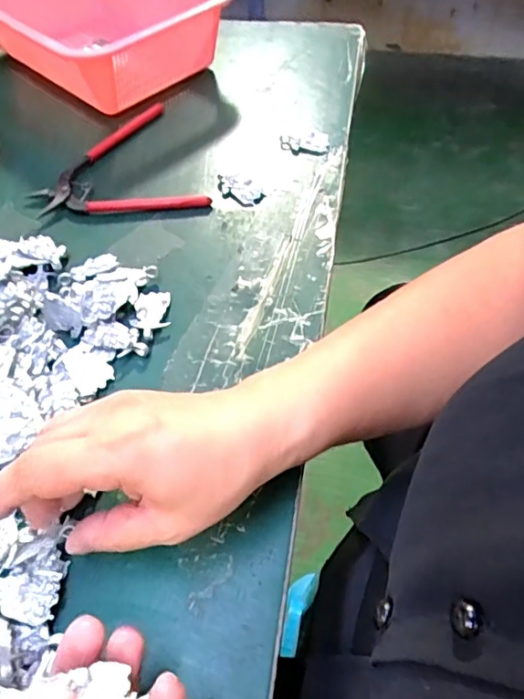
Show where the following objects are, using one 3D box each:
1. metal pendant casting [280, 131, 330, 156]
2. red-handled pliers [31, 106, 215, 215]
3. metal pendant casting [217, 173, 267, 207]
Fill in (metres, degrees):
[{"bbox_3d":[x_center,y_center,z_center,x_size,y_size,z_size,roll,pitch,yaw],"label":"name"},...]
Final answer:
[{"bbox_3d":[0.039,-0.185,0.489,0.043,0.009,0.024,-3,53,-1],"label":"metal pendant casting"},{"bbox_3d":[-0.132,-0.159,0.475,0.132,0.013,0.157,-19,55,-12],"label":"red-handled pliers"},{"bbox_3d":[-0.020,-0.134,0.455,0.046,0.006,0.024,35,62,25],"label":"metal pendant casting"}]

